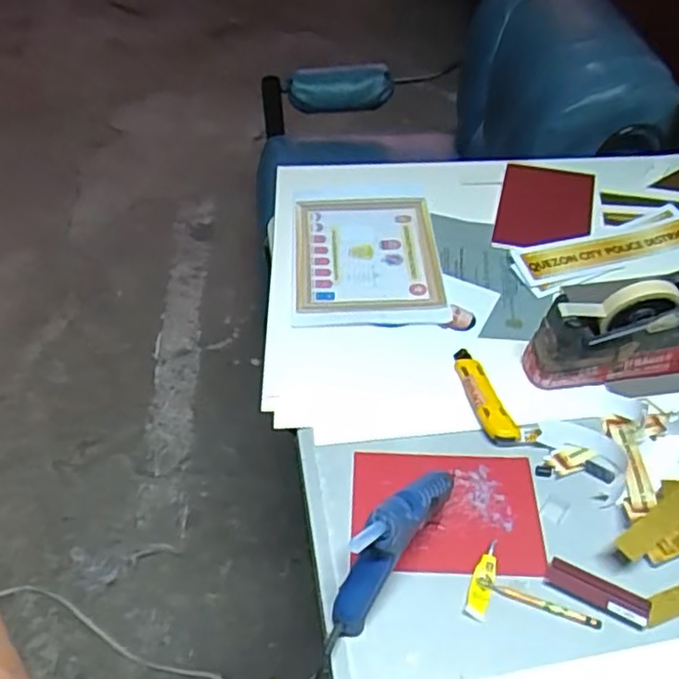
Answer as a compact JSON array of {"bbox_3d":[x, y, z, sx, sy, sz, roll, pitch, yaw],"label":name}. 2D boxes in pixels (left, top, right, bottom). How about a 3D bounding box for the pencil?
[{"bbox_3d":[0.196,0.252,0.640,0.100,0.004,0.010,16,49,17],"label":"pencil"}]

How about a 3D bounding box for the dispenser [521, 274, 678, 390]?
[{"bbox_3d":[0.326,-0.012,0.791,0.198,0.126,0.060,-8,47,-5],"label":"dispenser"}]

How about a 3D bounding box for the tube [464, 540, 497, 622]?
[{"bbox_3d":[0.141,0.230,0.660,0.021,0.013,0.083,14,49,15],"label":"tube"}]

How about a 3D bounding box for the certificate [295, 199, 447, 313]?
[{"bbox_3d":[0.037,-0.128,0.992,0.202,0.027,0.249,-4,47,-1],"label":"certificate"}]

